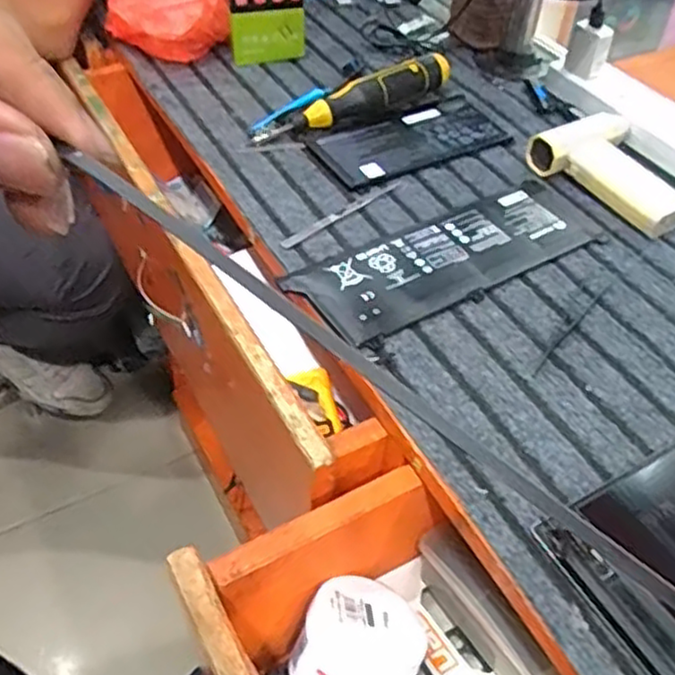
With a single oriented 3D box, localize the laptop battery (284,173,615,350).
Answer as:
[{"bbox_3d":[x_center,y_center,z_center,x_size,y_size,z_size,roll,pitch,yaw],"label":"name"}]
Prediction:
[{"bbox_3d":[0.095,-0.067,0.564,0.258,0.007,0.089,-23,52,-24],"label":"laptop battery"}]

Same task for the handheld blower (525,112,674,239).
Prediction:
[{"bbox_3d":[0.254,-0.152,0.634,0.093,0.034,0.142,-32,56,-29],"label":"handheld blower"}]

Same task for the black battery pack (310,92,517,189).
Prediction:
[{"bbox_3d":[0.072,-0.189,0.677,0.185,0.008,0.084,-22,52,-23],"label":"black battery pack"}]

